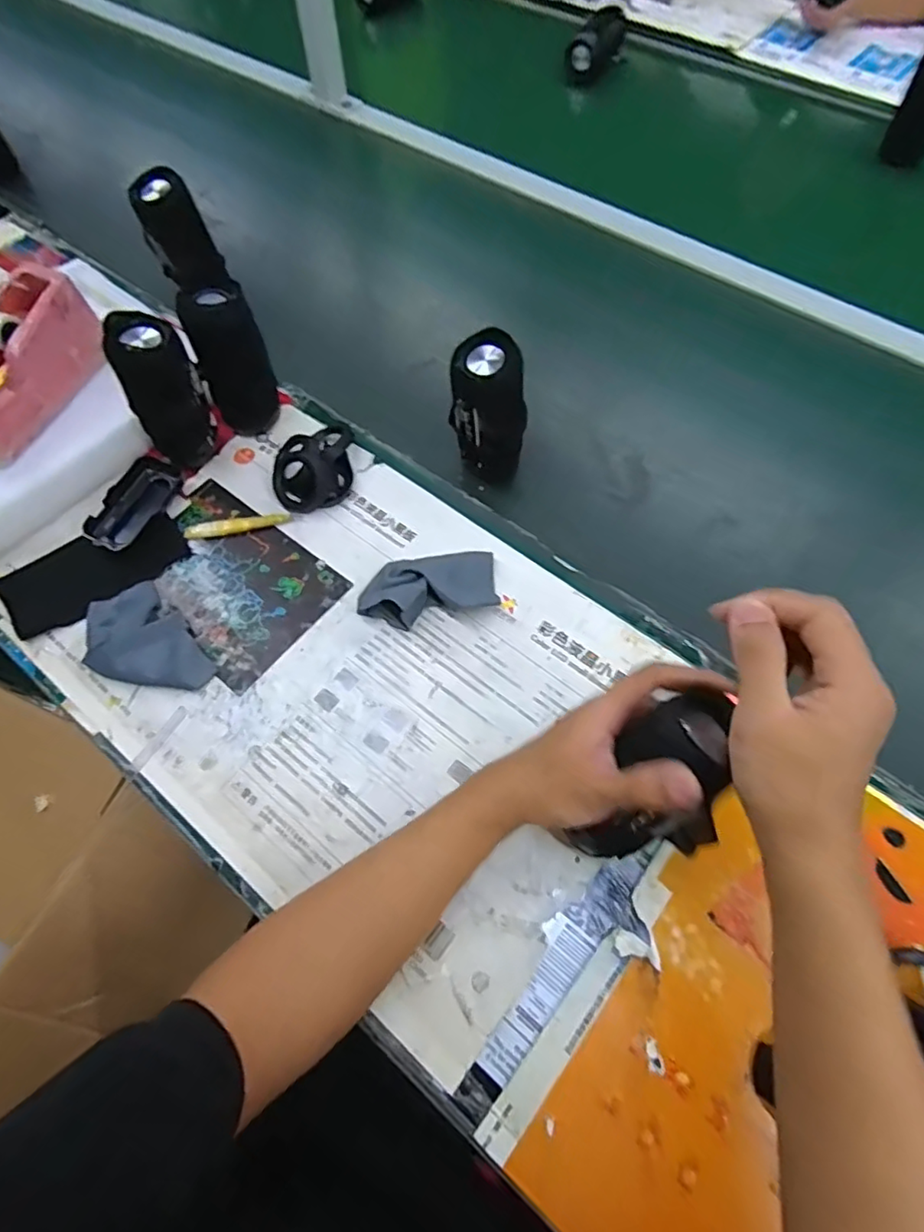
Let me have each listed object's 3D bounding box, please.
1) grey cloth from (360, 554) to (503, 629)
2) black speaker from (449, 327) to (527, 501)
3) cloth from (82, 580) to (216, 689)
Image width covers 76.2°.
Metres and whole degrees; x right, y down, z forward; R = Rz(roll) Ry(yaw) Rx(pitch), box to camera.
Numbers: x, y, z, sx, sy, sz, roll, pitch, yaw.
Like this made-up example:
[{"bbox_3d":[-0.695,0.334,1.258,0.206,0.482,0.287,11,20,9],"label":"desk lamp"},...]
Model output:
[{"bbox_3d":[-0.031,-0.027,0.540,0.124,0.040,0.066,-8,63,-3],"label":"grey cloth"},{"bbox_3d":[0.027,-0.195,0.574,0.066,0.139,0.055,10,63,6],"label":"black speaker"},{"bbox_3d":[-0.284,0.029,0.522,0.080,0.025,0.115,-37,68,-17],"label":"cloth"}]

